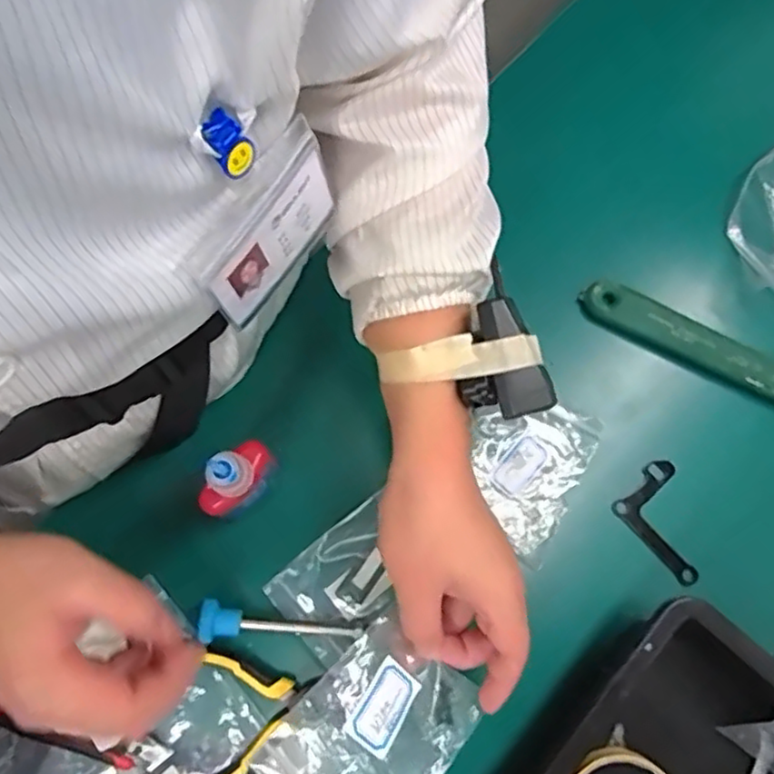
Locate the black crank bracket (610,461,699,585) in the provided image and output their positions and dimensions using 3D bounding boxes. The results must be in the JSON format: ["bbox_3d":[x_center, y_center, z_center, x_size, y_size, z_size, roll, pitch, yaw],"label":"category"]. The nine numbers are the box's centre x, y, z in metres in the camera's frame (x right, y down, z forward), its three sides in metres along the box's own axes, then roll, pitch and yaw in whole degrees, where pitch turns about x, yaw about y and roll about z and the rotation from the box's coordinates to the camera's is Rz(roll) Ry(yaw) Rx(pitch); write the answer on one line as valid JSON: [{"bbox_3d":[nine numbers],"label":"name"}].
[{"bbox_3d":[0.221,0.102,0.521,0.060,0.006,0.081,-41,80,-10],"label":"black crank bracket"}]

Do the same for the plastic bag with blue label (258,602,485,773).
[{"bbox_3d":[-0.011,0.214,0.415,0.088,0.023,0.119,43,69,12],"label":"plastic bag with blue label"}]

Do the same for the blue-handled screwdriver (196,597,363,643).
[{"bbox_3d":[-0.076,0.175,0.482,0.112,0.026,0.026,10,76,2],"label":"blue-handled screwdriver"}]

